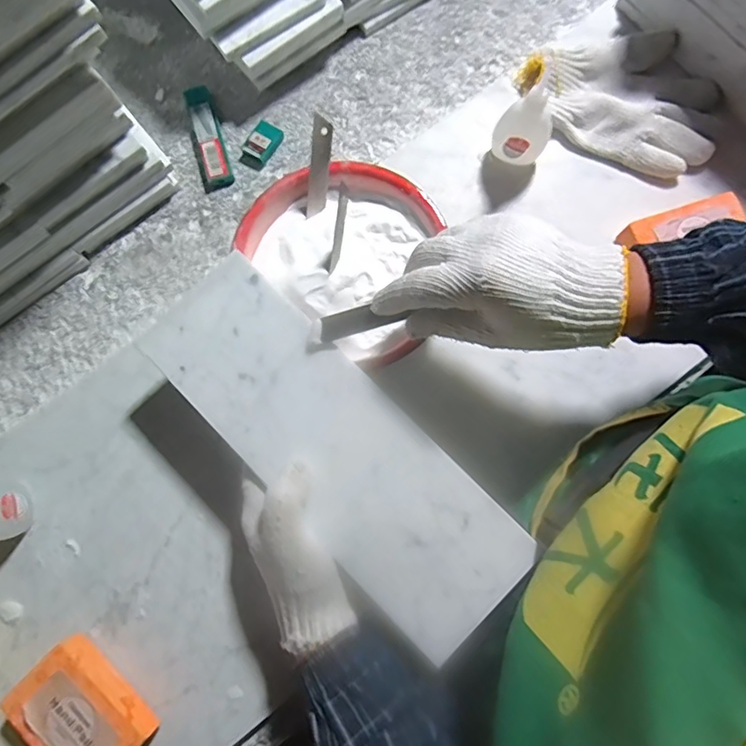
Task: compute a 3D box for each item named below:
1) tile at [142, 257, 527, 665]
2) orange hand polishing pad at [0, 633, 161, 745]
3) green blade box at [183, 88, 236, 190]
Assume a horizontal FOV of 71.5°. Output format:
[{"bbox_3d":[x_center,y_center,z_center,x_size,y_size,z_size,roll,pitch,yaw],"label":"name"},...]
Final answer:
[{"bbox_3d":[-0.030,0.047,0.360,0.298,0.009,0.100,44,84,9],"label":"tile"},{"bbox_3d":[-0.207,0.243,0.371,0.056,0.035,0.090,-44,82,-6],"label":"orange hand polishing pad"},{"bbox_3d":[-0.150,-0.217,0.475,0.023,0.015,0.097,-16,80,-2],"label":"green blade box"}]

